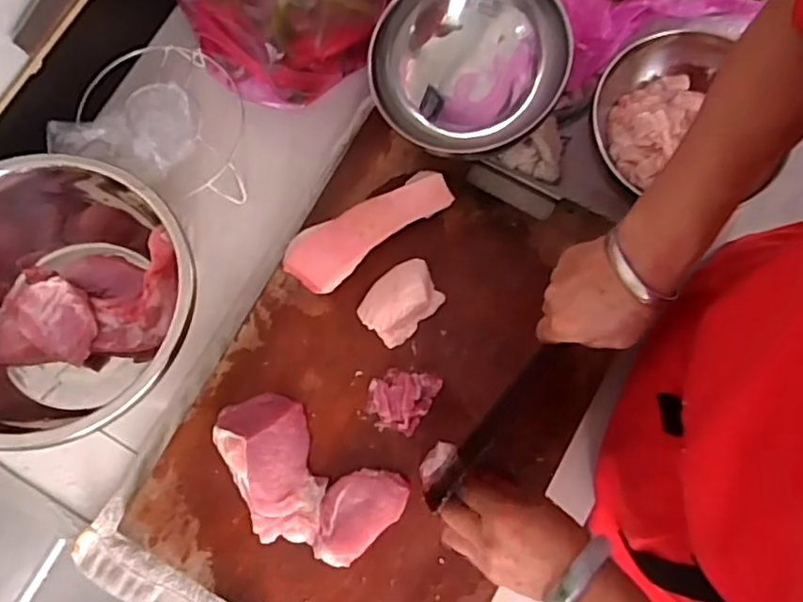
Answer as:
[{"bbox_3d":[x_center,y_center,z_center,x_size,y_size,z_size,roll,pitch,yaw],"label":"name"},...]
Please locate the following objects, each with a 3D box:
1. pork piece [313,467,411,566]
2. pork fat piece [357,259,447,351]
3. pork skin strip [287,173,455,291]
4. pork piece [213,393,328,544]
[{"bbox_3d":[-0.037,0.172,0.500,0.089,0.023,0.053,-41,81,-6],"label":"pork piece"},{"bbox_3d":[0.000,0.000,0.535,0.073,0.034,0.052,-44,81,-7],"label":"pork fat piece"},{"bbox_3d":[-0.030,-0.065,0.545,0.153,0.030,0.051,-37,81,-6],"label":"pork skin strip"},{"bbox_3d":[-0.106,0.138,0.500,0.072,0.040,0.125,-20,79,-3],"label":"pork piece"}]

